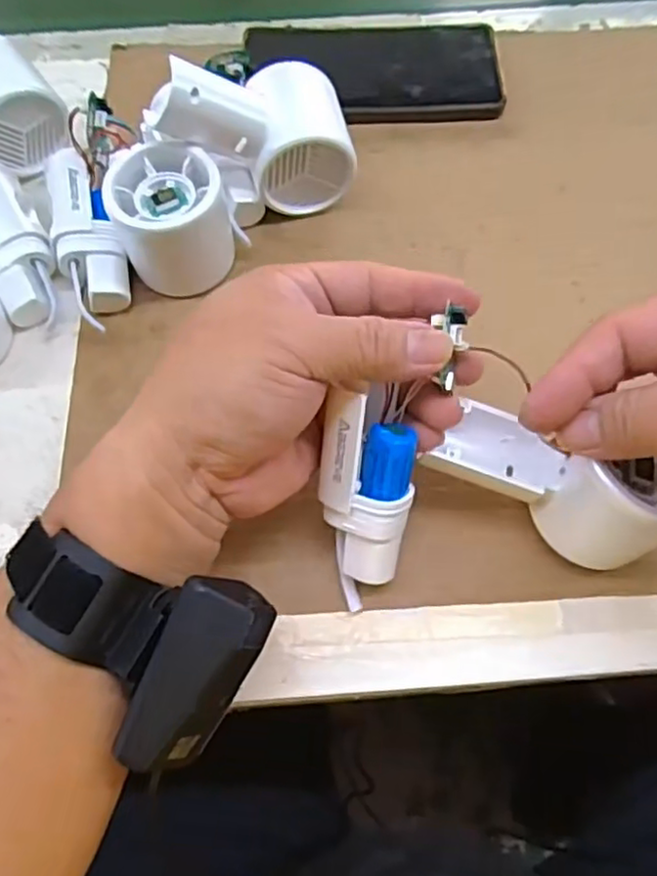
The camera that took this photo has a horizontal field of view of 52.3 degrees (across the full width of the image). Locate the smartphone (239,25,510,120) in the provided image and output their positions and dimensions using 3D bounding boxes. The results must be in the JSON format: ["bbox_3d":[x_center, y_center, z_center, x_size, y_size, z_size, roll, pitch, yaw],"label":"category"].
[{"bbox_3d":[0.033,-0.231,0.423,0.157,0.007,0.077,-7,75,-7],"label":"smartphone"}]

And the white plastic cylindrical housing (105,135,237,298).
[{"bbox_3d":[-0.081,-0.115,0.354,0.057,0.058,0.059,0,66,1],"label":"white plastic cylindrical housing"}]

